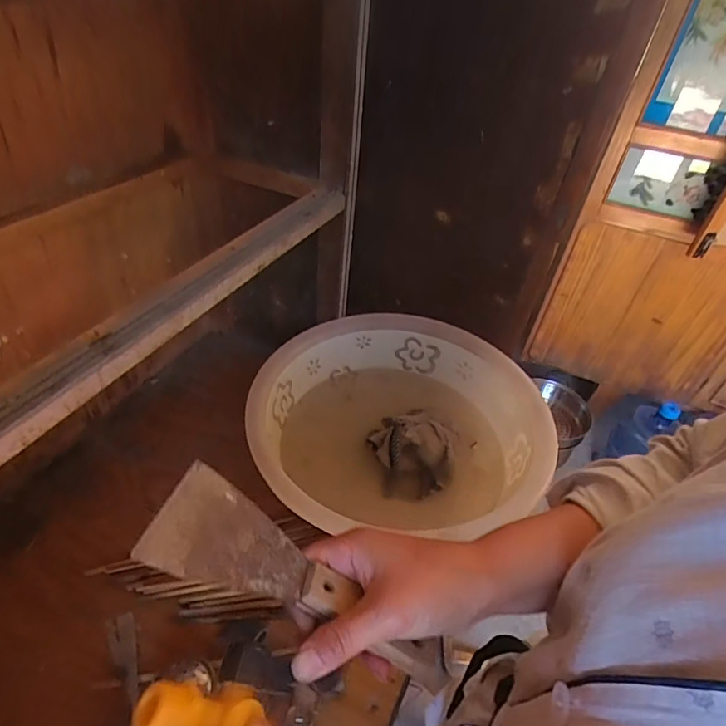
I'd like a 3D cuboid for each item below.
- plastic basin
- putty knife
[{"bbox_3d":[0.034,0.099,0.638,0.351,0.129,0.346,3,41,-5],"label":"plastic basin"},{"bbox_3d":[-0.033,0.124,0.271,0.181,0.018,0.064,31,43,-3],"label":"putty knife"}]

